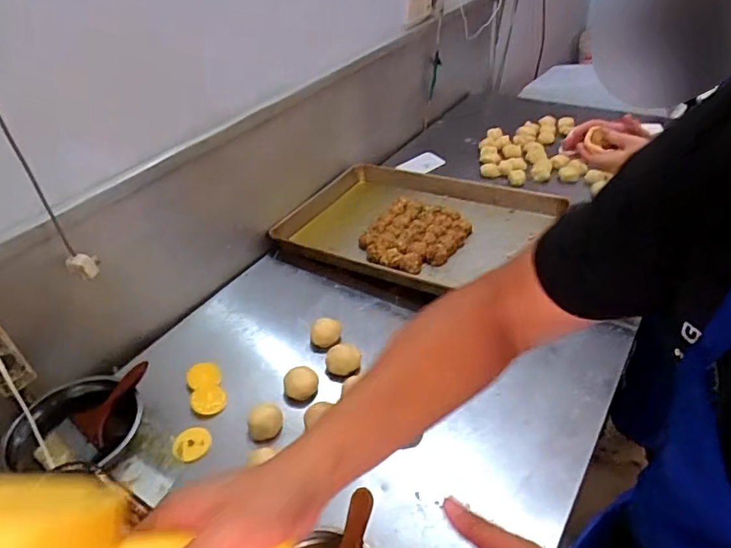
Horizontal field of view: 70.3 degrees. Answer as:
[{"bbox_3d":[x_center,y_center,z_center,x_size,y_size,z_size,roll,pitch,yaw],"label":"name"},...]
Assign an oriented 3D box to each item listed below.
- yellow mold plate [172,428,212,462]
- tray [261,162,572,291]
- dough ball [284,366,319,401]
[{"bbox_3d":[-0.275,0.271,0.825,0.059,0.014,0.052,-24,42,-21],"label":"yellow mold plate"},{"bbox_3d":[0.110,-0.101,1.211,0.592,0.070,0.395,17,44,27],"label":"tray"},{"bbox_3d":[-0.110,0.194,0.897,0.057,0.052,0.051,-14,39,-10],"label":"dough ball"}]

